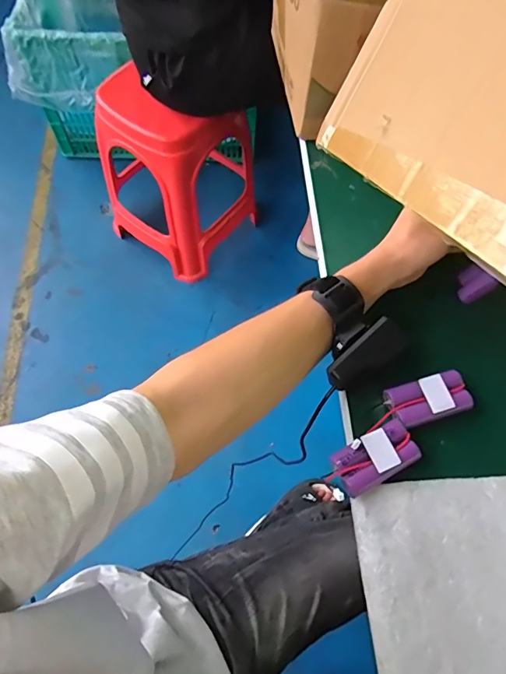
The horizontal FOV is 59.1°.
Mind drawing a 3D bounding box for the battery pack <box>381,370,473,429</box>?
[{"bbox_3d":[0.149,0.054,0.379,0.068,0.019,0.035,-15,67,-8],"label":"battery pack"}]

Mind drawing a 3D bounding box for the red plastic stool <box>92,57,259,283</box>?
[{"bbox_3d":[-0.212,-0.440,1.181,0.336,0.456,0.316,36,70,14],"label":"red plastic stool"}]

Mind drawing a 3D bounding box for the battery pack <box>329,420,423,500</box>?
[{"bbox_3d":[0.097,0.096,0.354,0.066,0.016,0.036,-26,68,-12],"label":"battery pack"}]

